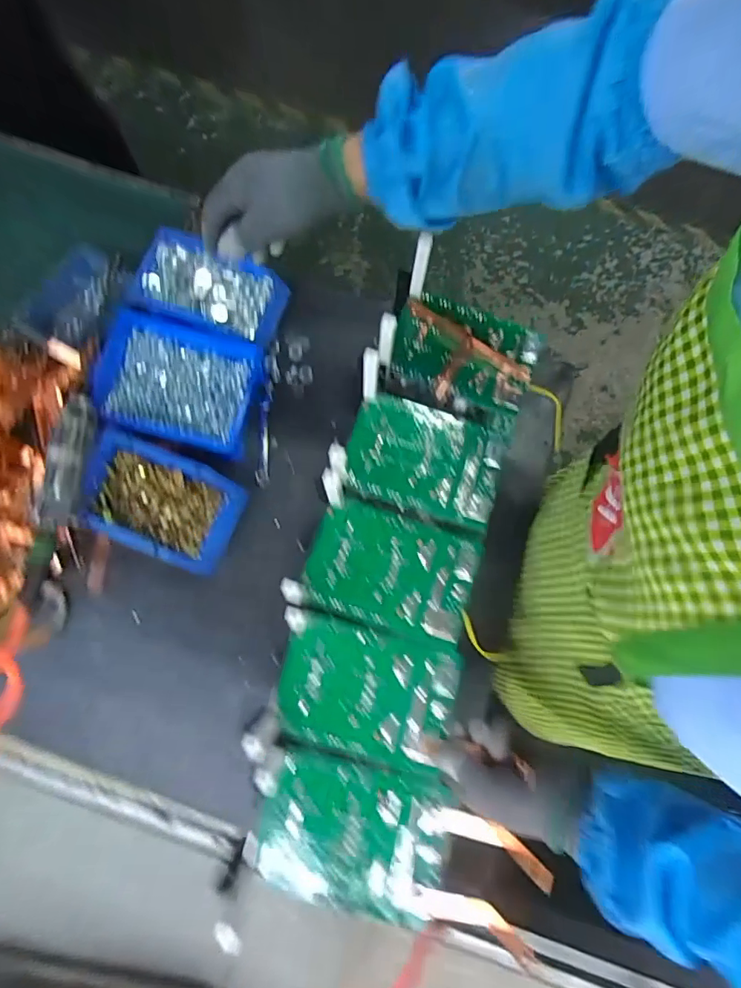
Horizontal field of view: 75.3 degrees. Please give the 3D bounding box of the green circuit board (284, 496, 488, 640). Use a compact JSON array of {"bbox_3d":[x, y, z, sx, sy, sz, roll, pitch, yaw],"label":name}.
[{"bbox_3d":[0.015,0.075,0.490,0.174,0.010,0.111,15,76,2],"label":"green circuit board"}]

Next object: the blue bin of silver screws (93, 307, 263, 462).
[{"bbox_3d":[-0.254,-0.138,0.628,0.201,0.059,0.151,13,76,2],"label":"blue bin of silver screws"}]

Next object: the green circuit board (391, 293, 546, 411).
[{"bbox_3d":[0.105,-0.164,0.541,0.160,0.030,0.106,22,76,4],"label":"green circuit board"}]

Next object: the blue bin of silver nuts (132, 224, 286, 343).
[{"bbox_3d":[-0.219,-0.268,0.638,0.189,0.056,0.108,21,76,4],"label":"blue bin of silver nuts"}]

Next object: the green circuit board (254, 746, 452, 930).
[{"bbox_3d":[-0.014,0.304,0.427,0.160,0.008,0.115,14,76,2],"label":"green circuit board"}]

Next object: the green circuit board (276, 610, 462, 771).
[{"bbox_3d":[-0.003,0.187,0.460,0.162,0.006,0.114,14,76,2],"label":"green circuit board"}]

